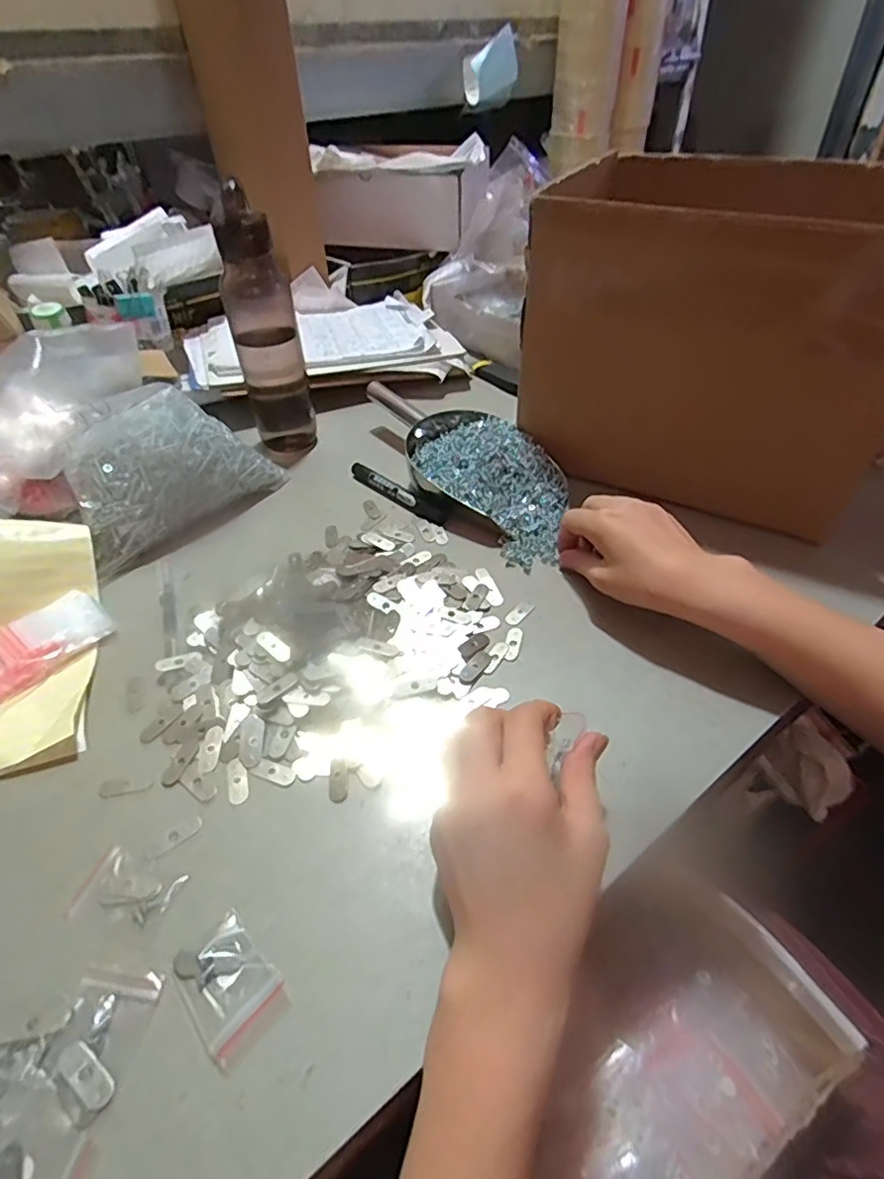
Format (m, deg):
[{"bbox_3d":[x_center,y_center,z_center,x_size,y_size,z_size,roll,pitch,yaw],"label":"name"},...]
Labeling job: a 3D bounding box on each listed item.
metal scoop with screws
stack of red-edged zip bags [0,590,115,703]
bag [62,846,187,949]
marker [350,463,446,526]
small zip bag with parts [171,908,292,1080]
[{"bbox_3d":[0.023,-0.134,0.606,0.122,0.051,0.304,-30,50,-26],"label":"metal scoop with screws"},{"bbox_3d":[-0.312,0.040,0.451,0.051,0.022,0.095,29,52,29],"label":"stack of red-edged zip bags"},{"bbox_3d":[-0.176,0.170,0.325,0.056,0.004,0.039,10,45,13],"label":"bag"},{"bbox_3d":[-0.050,-0.100,0.596,0.019,0.010,0.139,-35,52,-29],"label":"marker"},{"bbox_3d":[-0.106,0.197,0.289,0.040,0.007,0.060,-35,52,-29],"label":"small zip bag with parts"}]

